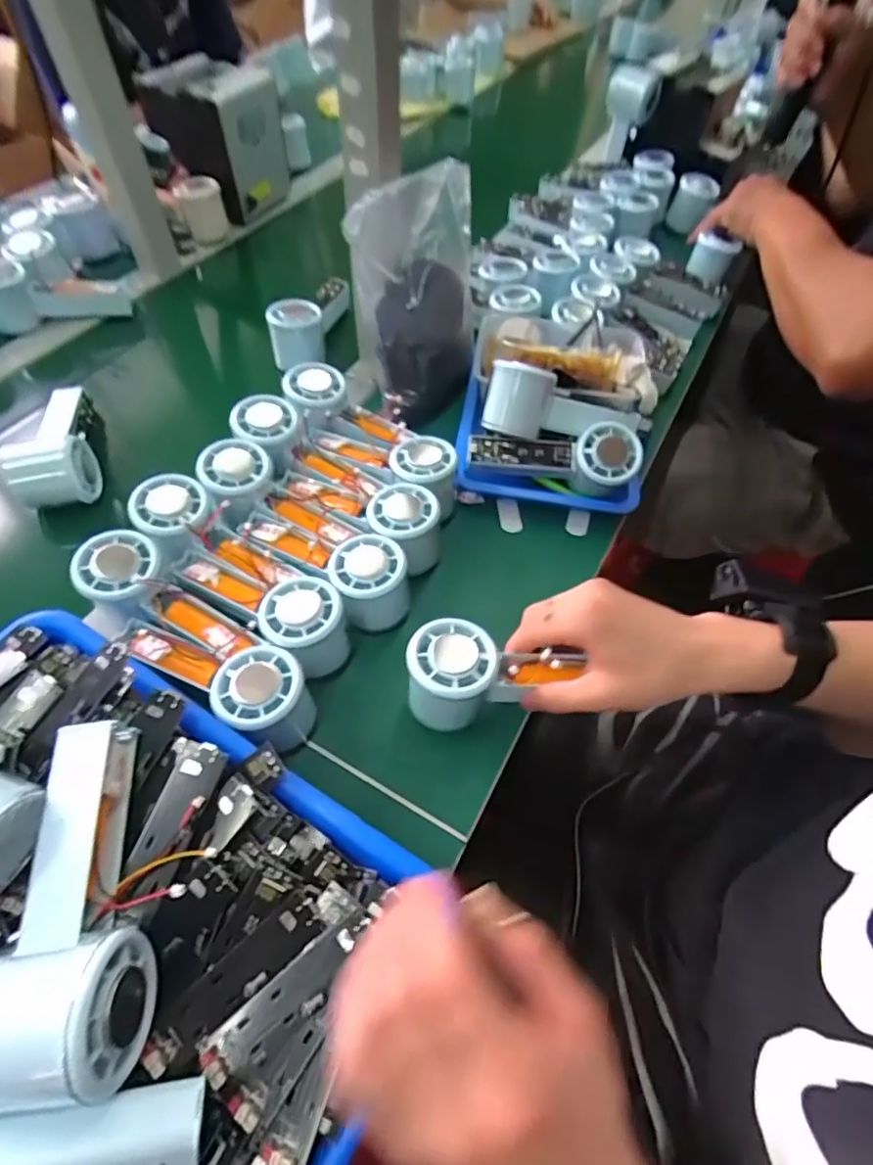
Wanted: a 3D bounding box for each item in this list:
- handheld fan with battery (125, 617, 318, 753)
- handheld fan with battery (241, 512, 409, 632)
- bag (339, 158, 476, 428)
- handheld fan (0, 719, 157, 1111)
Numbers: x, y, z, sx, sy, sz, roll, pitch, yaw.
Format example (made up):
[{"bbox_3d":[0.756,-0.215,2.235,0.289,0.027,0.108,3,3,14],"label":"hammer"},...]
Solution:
[{"bbox_3d":[-0.155,0.059,0.385,0.148,0.055,0.052,29,59,16],"label":"handheld fan with battery"},{"bbox_3d":[-0.090,-0.021,0.435,0.152,0.051,0.069,37,62,21],"label":"handheld fan with battery"},{"bbox_3d":[-0.008,-0.276,0.524,0.102,0.177,0.150,26,59,15],"label":"bag"},{"bbox_3d":[-0.166,0.146,0.261,0.066,0.050,0.147,-2,56,-4],"label":"handheld fan"}]

